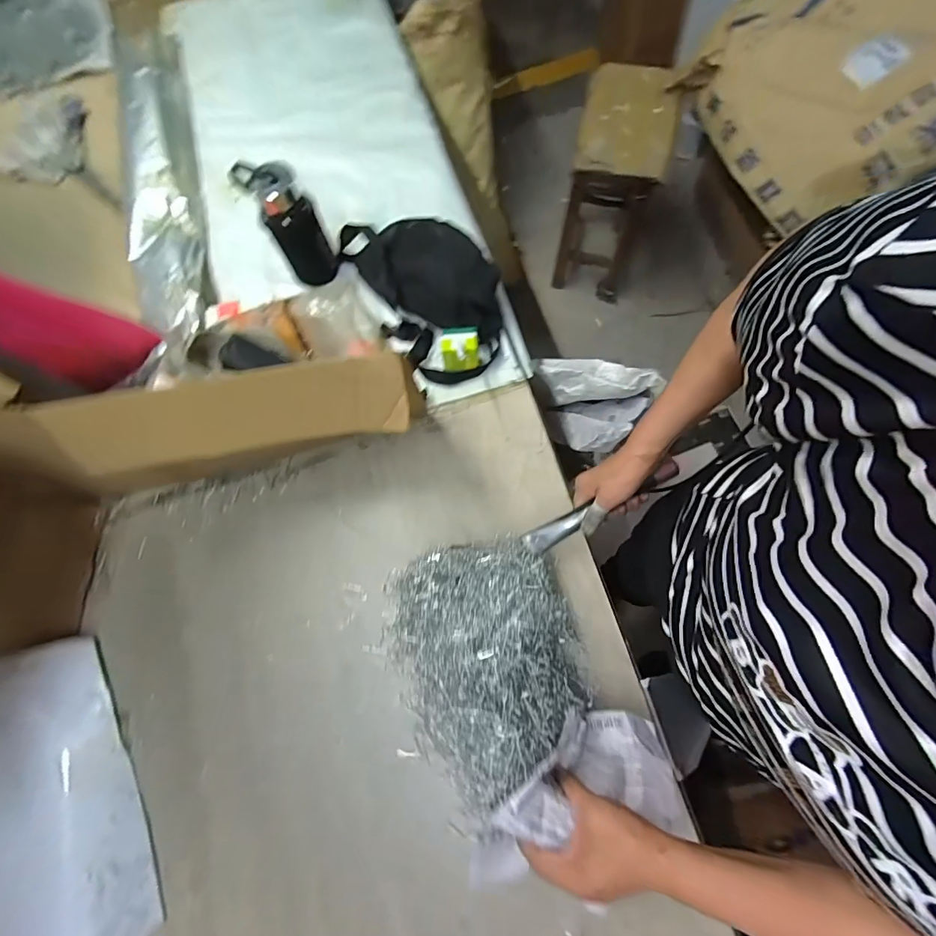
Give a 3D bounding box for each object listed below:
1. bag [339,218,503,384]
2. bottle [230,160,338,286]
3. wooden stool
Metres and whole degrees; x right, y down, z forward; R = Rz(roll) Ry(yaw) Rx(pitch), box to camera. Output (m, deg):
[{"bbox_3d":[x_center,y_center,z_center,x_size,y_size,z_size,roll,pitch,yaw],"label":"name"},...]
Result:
[{"bbox_3d":[-0.061,-0.279,0.688,0.209,0.077,0.308,-20,74,-3],"label":"bag"},{"bbox_3d":[-0.269,-0.370,0.689,0.079,0.188,0.086,-1,74,3],"label":"bottle"},{"bbox_3d":[0.420,-0.806,1.322,0.246,0.512,0.367,13,75,7],"label":"wooden stool"}]

